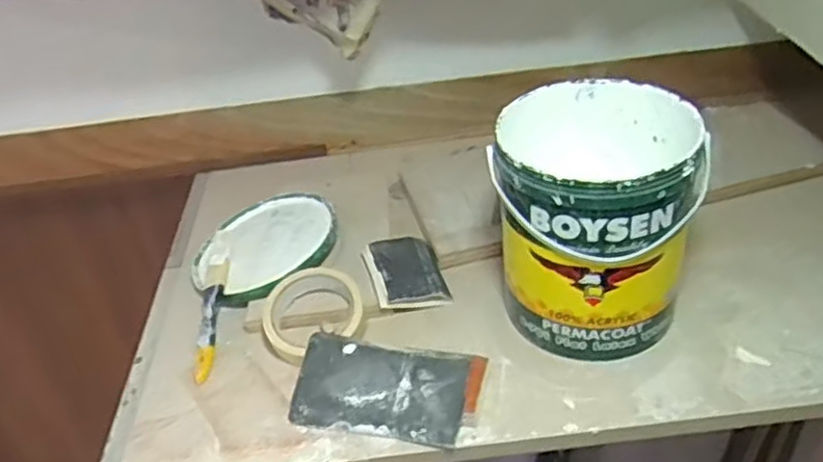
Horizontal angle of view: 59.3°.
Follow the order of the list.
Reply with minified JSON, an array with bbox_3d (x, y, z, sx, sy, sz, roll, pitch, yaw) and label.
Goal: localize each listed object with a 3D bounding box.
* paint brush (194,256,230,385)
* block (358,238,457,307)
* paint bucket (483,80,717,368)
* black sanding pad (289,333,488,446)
[{"bbox_3d":[-0.207,0.083,0.741,0.025,0.046,0.147,-7,37,0],"label":"paint brush"},{"bbox_3d":[-0.005,0.045,0.770,0.076,0.025,0.100,-15,37,-10],"label":"block"},{"bbox_3d":[0.168,-0.013,0.679,0.175,0.202,0.176,-5,37,3],"label":"paint bucket"},{"bbox_3d":[-0.022,0.140,0.644,0.161,0.012,0.084,6,55,13],"label":"black sanding pad"}]

